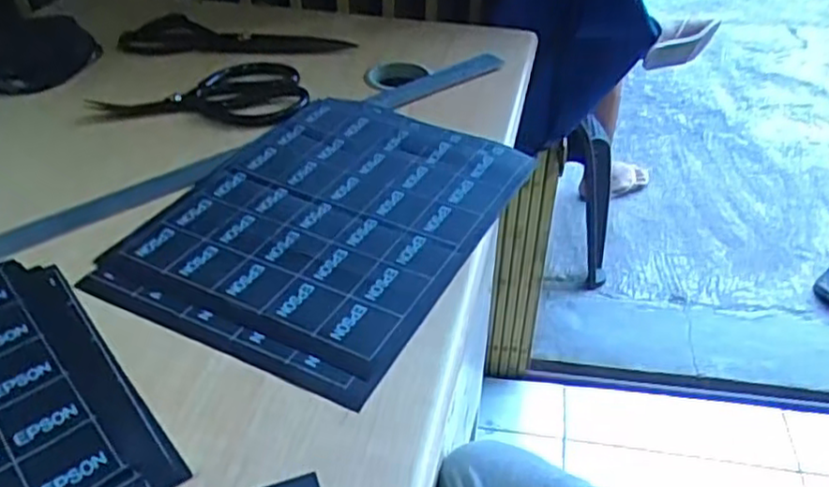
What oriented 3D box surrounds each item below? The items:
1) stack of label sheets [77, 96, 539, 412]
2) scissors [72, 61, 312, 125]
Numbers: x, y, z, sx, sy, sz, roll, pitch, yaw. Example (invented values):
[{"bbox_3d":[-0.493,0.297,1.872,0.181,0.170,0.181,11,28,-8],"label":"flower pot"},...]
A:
[{"bbox_3d":[-0.067,-0.026,0.521,0.225,0.013,0.284,18,42,21],"label":"stack of label sheets"},{"bbox_3d":[-0.196,-0.136,0.648,0.190,0.020,0.098,-4,39,-6],"label":"scissors"}]

